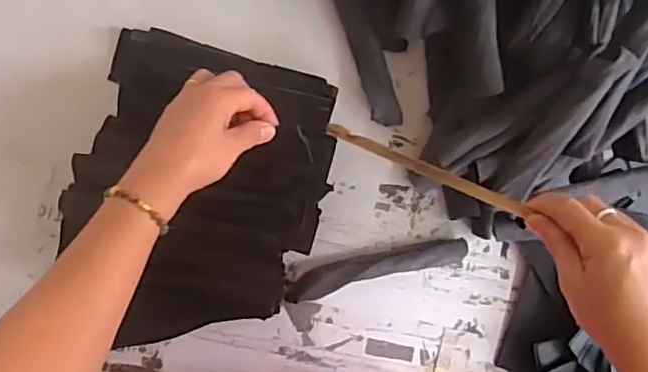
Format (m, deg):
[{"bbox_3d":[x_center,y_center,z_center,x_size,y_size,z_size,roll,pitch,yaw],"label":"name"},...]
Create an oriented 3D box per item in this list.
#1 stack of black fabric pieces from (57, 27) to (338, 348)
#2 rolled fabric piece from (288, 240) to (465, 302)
[{"bbox_3d":[-0.114,0.008,0.572,0.219,0.061,0.269,15,90,-8],"label":"stack of black fabric pieces"},{"bbox_3d":[0.054,0.084,0.612,0.181,0.037,0.031,-10,94,-7],"label":"rolled fabric piece"}]

